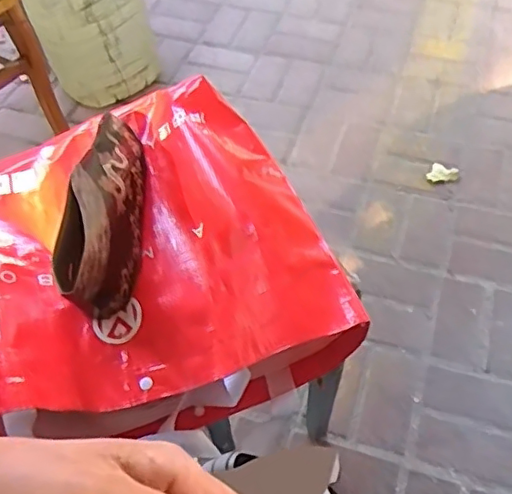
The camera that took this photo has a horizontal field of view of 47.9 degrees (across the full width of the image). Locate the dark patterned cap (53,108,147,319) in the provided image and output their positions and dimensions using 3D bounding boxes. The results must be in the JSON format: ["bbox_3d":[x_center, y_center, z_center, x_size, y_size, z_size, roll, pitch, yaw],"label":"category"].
[{"bbox_3d":[-0.148,-0.041,0.586,0.059,0.097,0.235,1,55,4],"label":"dark patterned cap"}]

